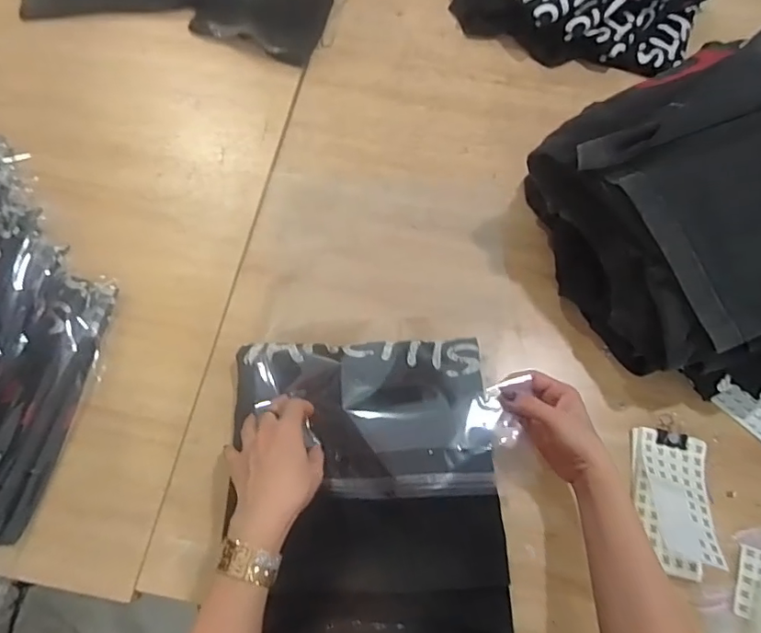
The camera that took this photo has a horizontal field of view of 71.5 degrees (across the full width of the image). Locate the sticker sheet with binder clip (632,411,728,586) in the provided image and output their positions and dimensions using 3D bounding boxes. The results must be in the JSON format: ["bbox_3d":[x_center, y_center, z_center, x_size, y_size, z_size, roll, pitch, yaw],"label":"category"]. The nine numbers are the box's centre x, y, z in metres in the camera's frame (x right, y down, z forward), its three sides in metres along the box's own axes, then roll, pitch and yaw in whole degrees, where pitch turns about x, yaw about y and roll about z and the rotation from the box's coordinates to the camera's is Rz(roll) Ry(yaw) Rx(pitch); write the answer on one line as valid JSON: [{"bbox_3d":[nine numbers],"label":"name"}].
[{"bbox_3d":[0.307,0.181,0.543,0.069,0.049,0.153,9,69,2],"label":"sticker sheet with binder clip"}]

